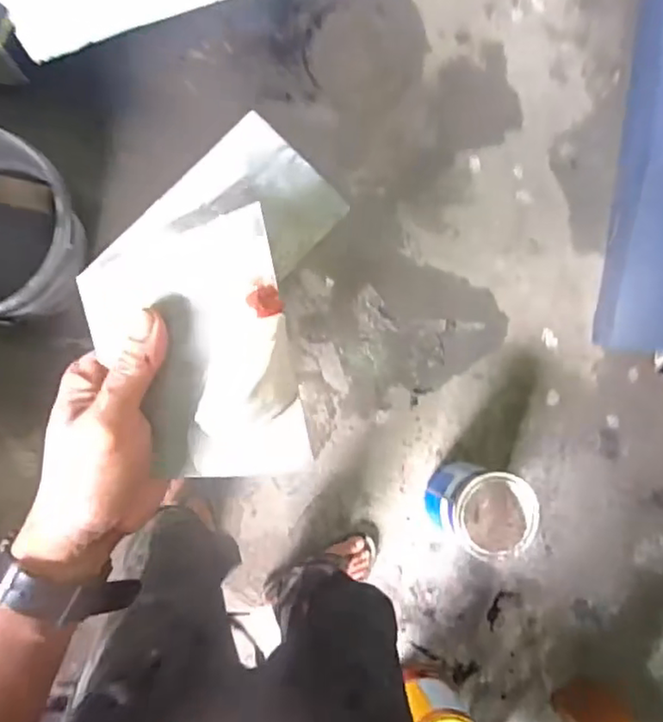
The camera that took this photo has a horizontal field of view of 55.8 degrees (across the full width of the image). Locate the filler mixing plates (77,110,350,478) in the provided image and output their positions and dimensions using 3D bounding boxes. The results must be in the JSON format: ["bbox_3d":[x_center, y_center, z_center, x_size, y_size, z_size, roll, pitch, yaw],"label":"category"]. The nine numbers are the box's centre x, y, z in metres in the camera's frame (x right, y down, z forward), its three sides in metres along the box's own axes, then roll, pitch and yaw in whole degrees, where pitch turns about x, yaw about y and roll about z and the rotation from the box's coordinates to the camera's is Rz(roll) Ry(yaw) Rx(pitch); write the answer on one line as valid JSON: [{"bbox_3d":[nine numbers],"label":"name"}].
[{"bbox_3d":[-0.064,-0.041,0.352,0.123,0.068,0.206,8,88,-3],"label":"filler mixing plates"}]

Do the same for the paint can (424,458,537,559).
[{"bbox_3d":[0.326,0.318,1.357,0.197,0.214,0.170,18,85,-8],"label":"paint can"}]

